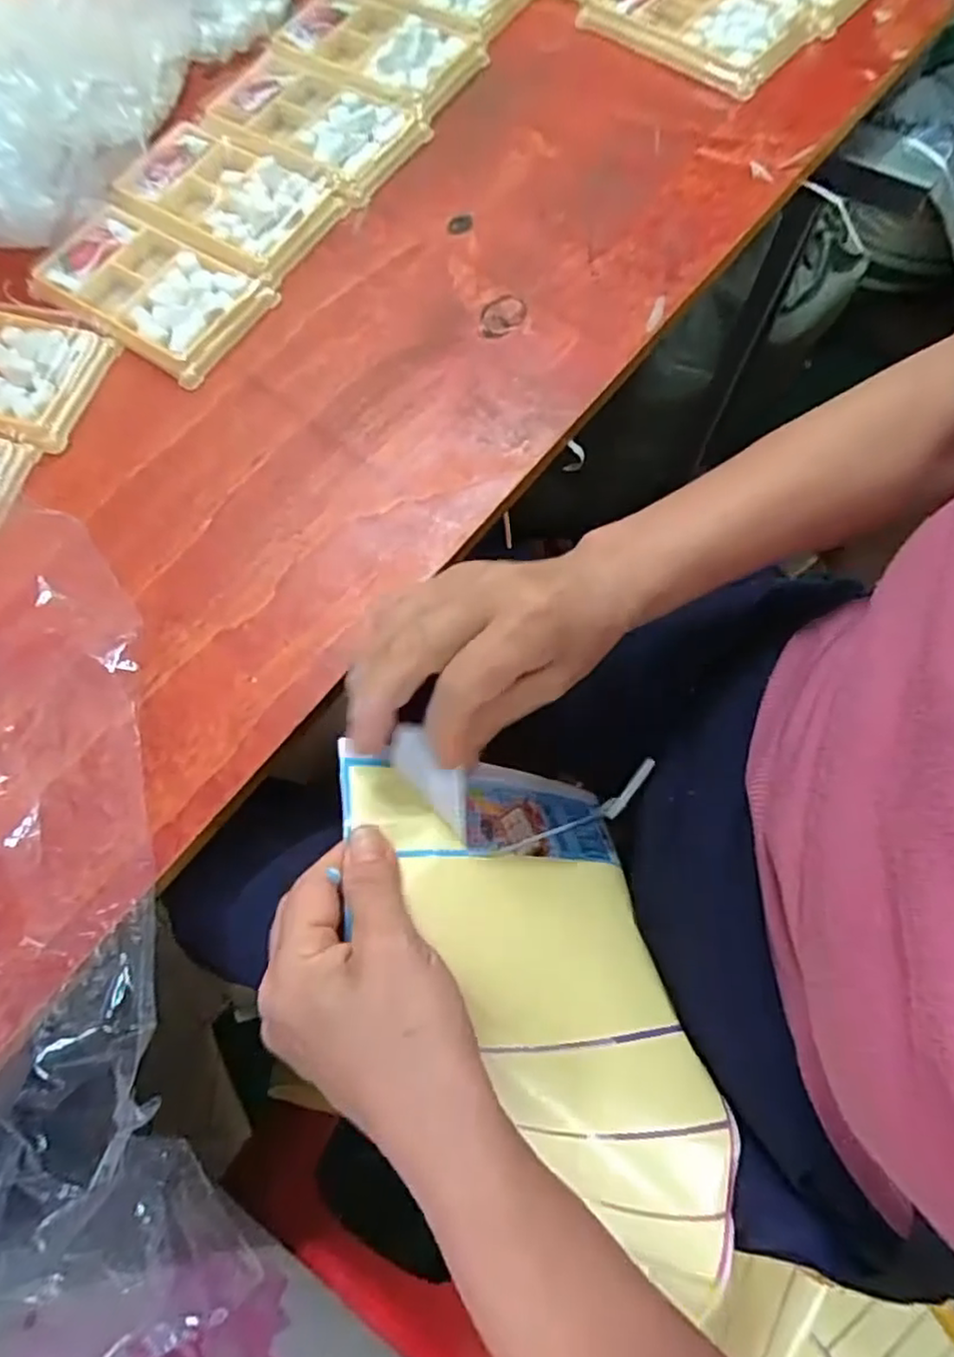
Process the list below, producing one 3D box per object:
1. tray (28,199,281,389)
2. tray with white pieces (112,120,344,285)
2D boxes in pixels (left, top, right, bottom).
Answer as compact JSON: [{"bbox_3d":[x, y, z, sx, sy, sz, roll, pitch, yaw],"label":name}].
[{"bbox_3d":[-0.192,-0.231,0.389,0.132,0.009,0.076,34,77,10],"label":"tray"},{"bbox_3d":[-0.155,-0.298,0.405,0.132,0.013,0.078,35,77,10],"label":"tray with white pieces"}]

